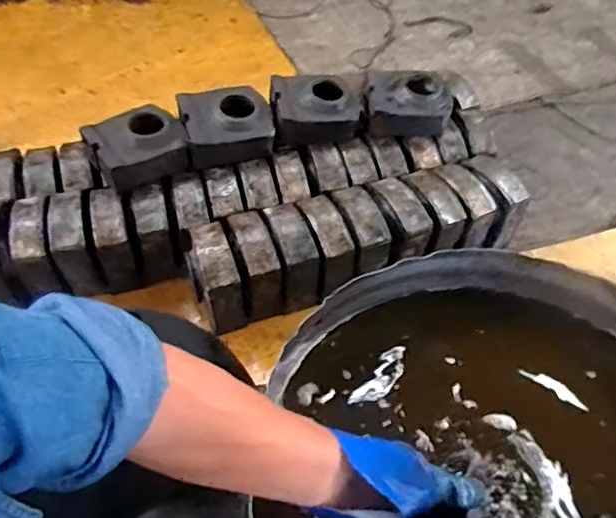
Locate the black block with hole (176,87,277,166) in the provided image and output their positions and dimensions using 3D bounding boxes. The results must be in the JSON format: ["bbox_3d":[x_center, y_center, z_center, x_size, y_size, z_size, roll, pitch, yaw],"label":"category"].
[{"bbox_3d":[-0.177,-0.294,1.235,0.187,0.076,0.162,-12,53,-11],"label":"black block with hole"}]

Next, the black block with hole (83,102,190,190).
[{"bbox_3d":[-0.352,-0.232,1.186,0.184,0.076,0.174,-25,57,-20],"label":"black block with hole"}]

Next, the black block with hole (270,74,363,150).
[{"bbox_3d":[0.009,-0.340,1.270,0.200,0.083,0.159,-12,53,-11],"label":"black block with hole"}]

